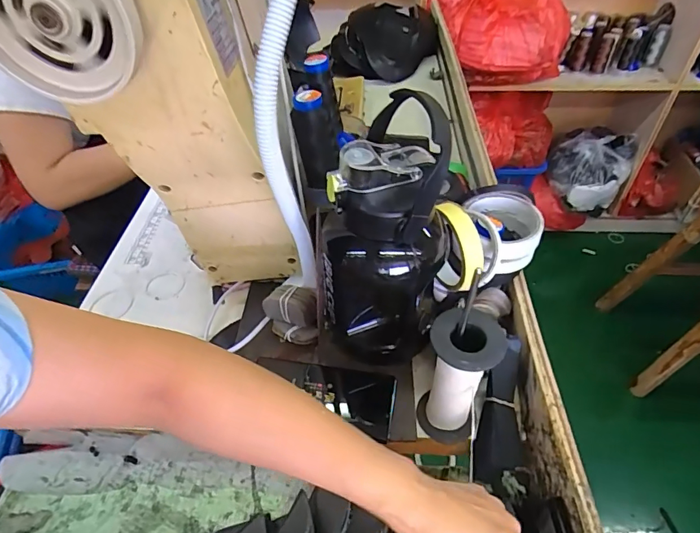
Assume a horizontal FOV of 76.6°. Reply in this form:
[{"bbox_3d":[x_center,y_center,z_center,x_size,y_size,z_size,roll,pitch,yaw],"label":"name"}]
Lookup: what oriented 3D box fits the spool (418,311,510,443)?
[{"bbox_3d":[0.097,0.105,0.405,0.056,0.146,0.053,-1,45,1],"label":"spool"}]

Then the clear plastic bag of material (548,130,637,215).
[{"bbox_3d":[0.855,-0.350,1.610,0.260,0.206,0.285,23,51,23],"label":"clear plastic bag of material"}]

